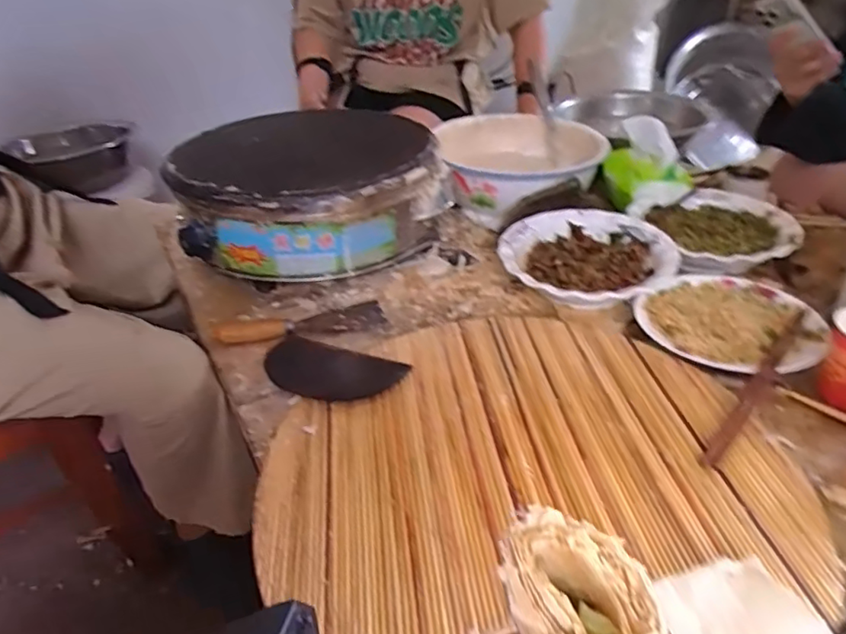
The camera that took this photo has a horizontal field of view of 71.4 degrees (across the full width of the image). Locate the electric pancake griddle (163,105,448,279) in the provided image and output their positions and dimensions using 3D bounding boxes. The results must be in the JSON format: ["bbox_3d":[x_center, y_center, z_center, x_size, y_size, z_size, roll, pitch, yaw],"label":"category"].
[{"bbox_3d":[-0.174,-0.192,0.906,0.363,0.153,0.383,-9,34,-9],"label":"electric pancake griddle"}]

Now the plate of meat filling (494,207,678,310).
[{"bbox_3d":[0.218,-0.084,0.790,0.238,0.039,0.213,-25,40,-31],"label":"plate of meat filling"}]

